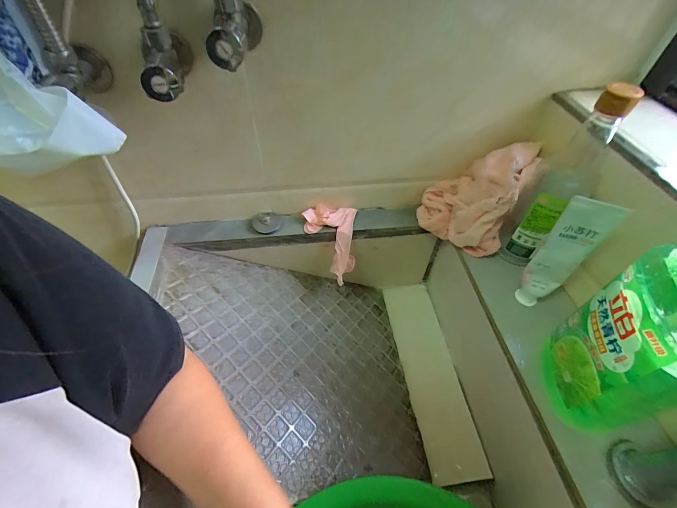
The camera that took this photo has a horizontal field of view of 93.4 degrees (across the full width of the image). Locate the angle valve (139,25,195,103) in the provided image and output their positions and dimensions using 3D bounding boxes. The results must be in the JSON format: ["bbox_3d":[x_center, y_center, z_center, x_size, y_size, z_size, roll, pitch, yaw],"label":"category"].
[{"bbox_3d":[-0.159,-0.178,0.293,0.045,0.044,0.073,-14,52,-13],"label":"angle valve"}]

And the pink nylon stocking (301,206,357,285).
[{"bbox_3d":[-0.014,-0.015,0.526,0.084,0.093,0.097,-1,51,-2],"label":"pink nylon stocking"}]

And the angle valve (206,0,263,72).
[{"bbox_3d":[-0.089,-0.193,0.275,0.049,0.044,0.063,-8,51,-8],"label":"angle valve"}]

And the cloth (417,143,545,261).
[{"bbox_3d":[0.195,-0.088,0.470,0.126,0.136,0.102,21,53,15],"label":"cloth"}]

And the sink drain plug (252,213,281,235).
[{"bbox_3d":[-0.114,-0.049,0.506,0.043,0.017,0.035,-12,52,-11],"label":"sink drain plug"}]

